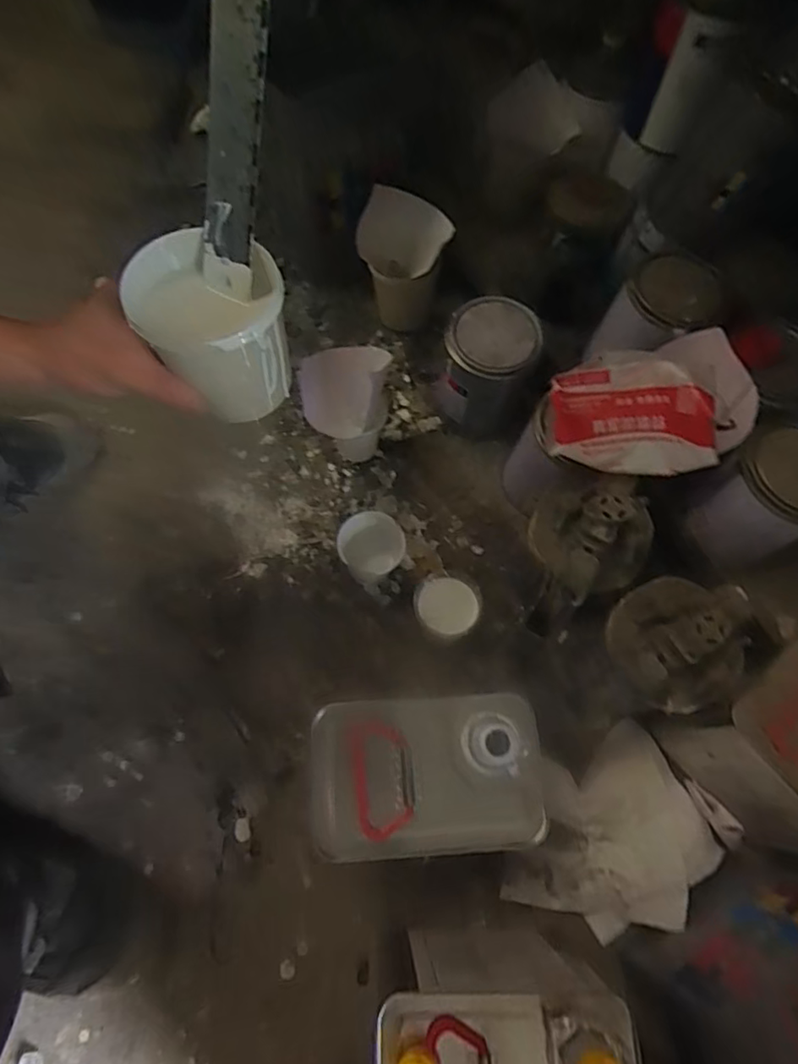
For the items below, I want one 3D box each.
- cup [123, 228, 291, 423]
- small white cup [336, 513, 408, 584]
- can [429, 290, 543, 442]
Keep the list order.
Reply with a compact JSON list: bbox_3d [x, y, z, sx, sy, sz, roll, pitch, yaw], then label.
[{"bbox_3d":[-0.114,-0.129,0.362,0.083,0.085,0.088,0,69,-1],"label":"cup"},{"bbox_3d":[-0.029,0.019,0.628,0.069,0.076,0.056,6,70,2],"label":"small white cup"},{"bbox_3d":[0.101,-0.189,0.673,0.099,0.136,0.107,0,69,-1],"label":"can"}]

